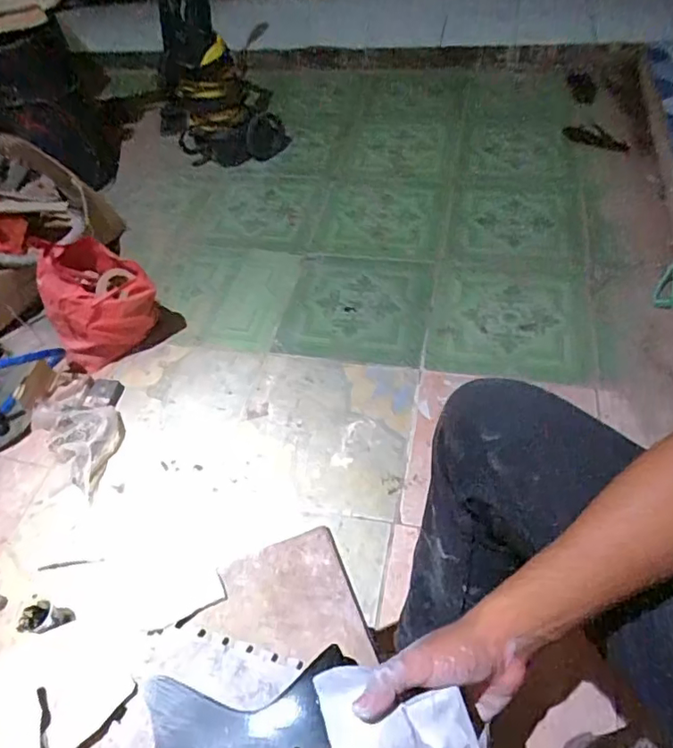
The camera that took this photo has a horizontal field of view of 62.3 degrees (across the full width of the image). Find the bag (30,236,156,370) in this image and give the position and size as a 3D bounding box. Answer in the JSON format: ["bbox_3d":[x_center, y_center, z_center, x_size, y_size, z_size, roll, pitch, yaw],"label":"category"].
[{"bbox_3d":[-0.592,-0.180,1.401,0.260,0.291,0.158,-24,53,-11],"label":"bag"}]

